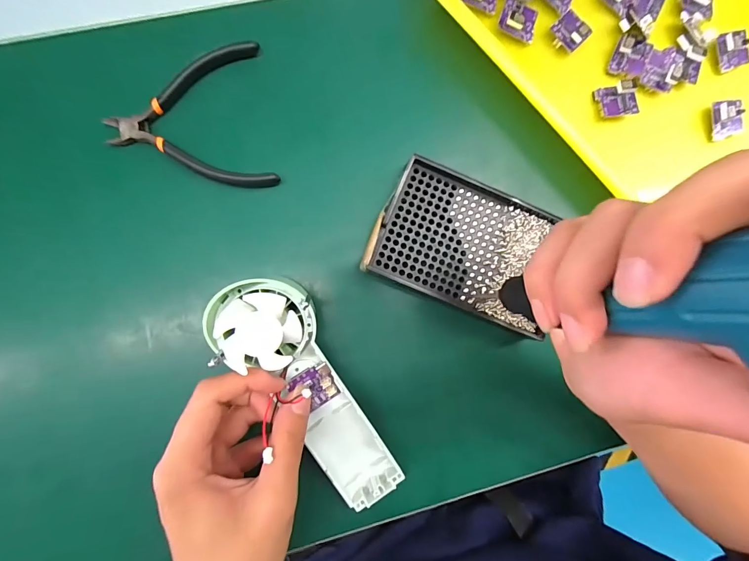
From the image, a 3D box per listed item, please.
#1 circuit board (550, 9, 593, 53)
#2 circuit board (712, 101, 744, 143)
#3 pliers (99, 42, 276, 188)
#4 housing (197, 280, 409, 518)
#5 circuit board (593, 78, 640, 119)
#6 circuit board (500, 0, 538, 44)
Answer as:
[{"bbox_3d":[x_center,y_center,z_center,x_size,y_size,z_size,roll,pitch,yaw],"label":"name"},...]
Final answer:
[{"bbox_3d":[0.153,-0.194,0.270,0.030,0.011,0.025,-45,92,-5],"label":"circuit board"},{"bbox_3d":[0.286,-0.130,0.283,0.023,0.010,0.028,-10,89,-6],"label":"circuit board"},{"bbox_3d":[-0.131,-0.115,0.252,0.106,0.014,0.098,-11,89,-6],"label":"pliers"},{"bbox_3d":[-0.042,0.076,0.233,0.056,0.028,0.175,-30,107,-6],"label":"housing"},{"bbox_3d":[0.190,-0.140,0.273,0.028,0.017,0.023,-6,89,-5],"label":"circuit board"},{"bbox_3d":[0.111,-0.200,0.265,0.028,0.010,0.031,14,87,-5],"label":"circuit board"}]

